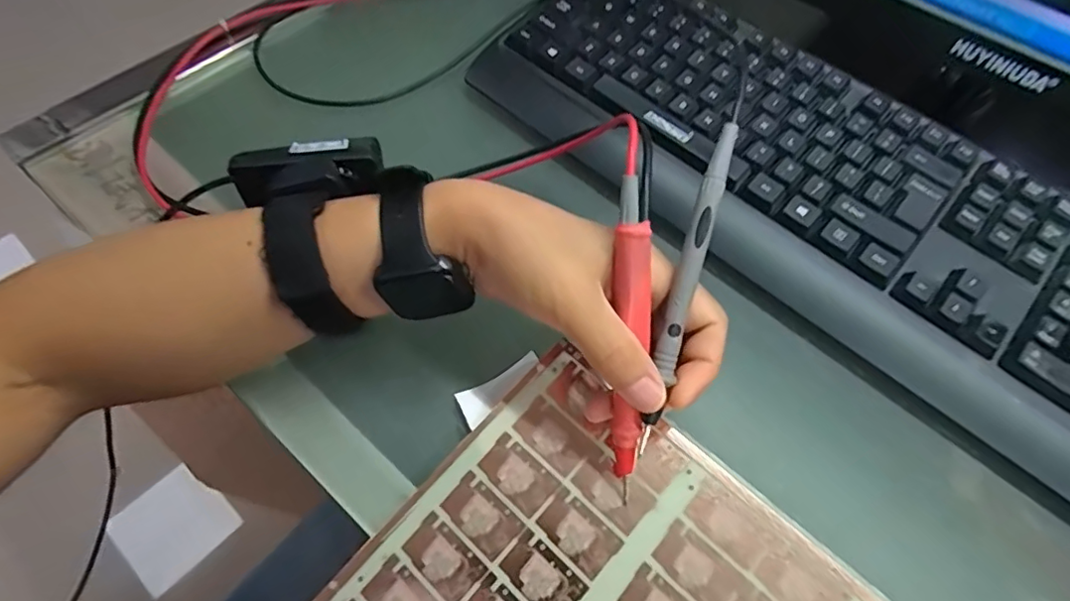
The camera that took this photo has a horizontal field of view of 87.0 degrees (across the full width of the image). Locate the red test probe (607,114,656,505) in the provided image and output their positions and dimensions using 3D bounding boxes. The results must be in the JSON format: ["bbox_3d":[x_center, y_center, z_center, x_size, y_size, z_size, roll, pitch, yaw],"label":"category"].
[{"bbox_3d":[0.043,0.007,0.242,0.016,0.015,0.164,1,100,2],"label":"red test probe"}]

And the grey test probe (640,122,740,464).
[{"bbox_3d":[0.062,-0.004,0.238,0.011,0.008,0.142,15,95,8],"label":"grey test probe"}]

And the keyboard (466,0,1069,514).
[{"bbox_3d":[0.165,-0.075,0.349,0.427,0.030,0.163,39,72,17],"label":"keyboard"}]

